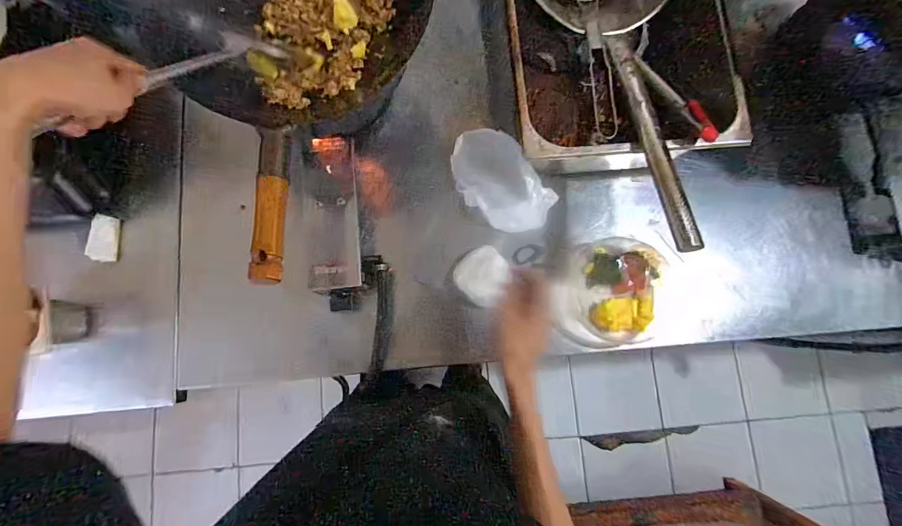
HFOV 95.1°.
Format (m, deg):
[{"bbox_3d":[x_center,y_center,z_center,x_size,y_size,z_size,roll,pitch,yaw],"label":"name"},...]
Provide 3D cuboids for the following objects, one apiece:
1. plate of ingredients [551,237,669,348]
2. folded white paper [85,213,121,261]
[{"bbox_3d":[0.257,0.045,0.672,0.165,0.042,0.172,0,81,0],"label":"plate of ingredients"},{"bbox_3d":[-0.577,-0.041,0.686,0.008,0.040,0.073,11,92,45],"label":"folded white paper"}]

